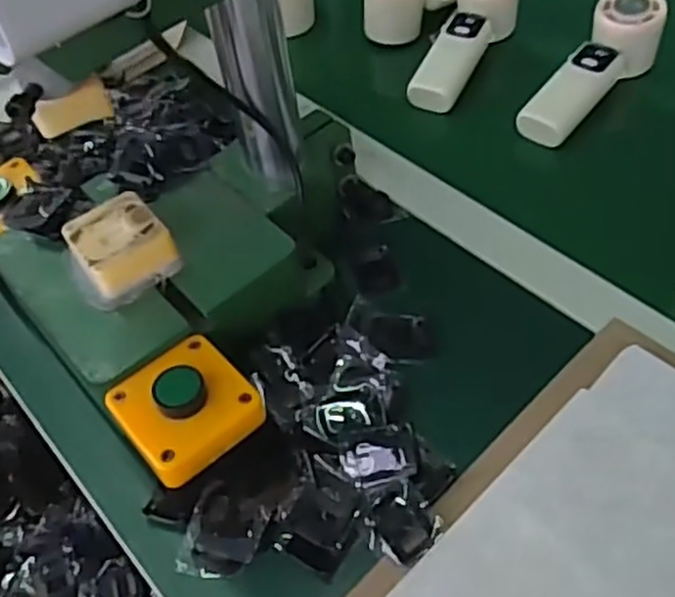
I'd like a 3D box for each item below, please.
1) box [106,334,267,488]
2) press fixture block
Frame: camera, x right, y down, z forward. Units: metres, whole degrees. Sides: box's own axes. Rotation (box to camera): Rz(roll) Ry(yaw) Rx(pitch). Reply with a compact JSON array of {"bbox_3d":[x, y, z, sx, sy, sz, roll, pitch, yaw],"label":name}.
[{"bbox_3d":[-0.085,0.065,0.409,0.069,0.051,0.070,-38,57,-21],"label":"box"},{"bbox_3d":[-0.137,-0.034,0.452,0.053,0.023,0.061,-33,56,-18],"label":"press fixture block"}]

